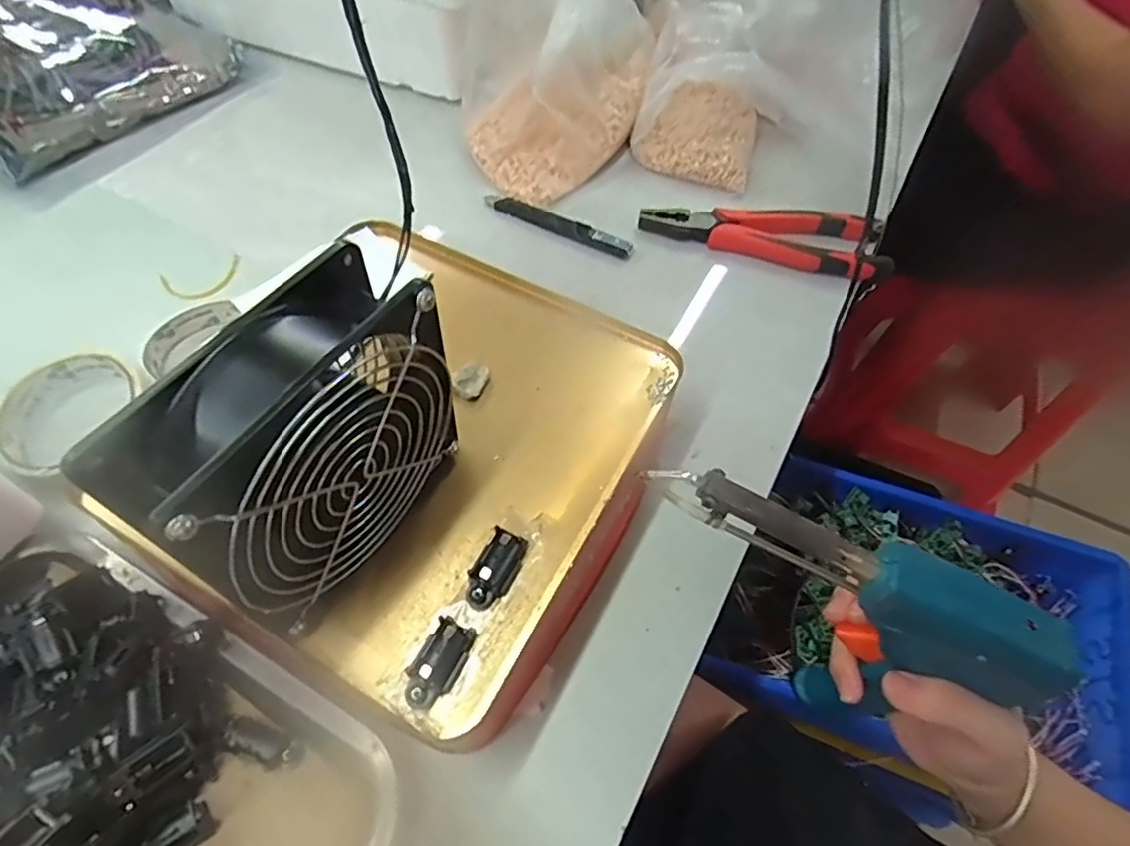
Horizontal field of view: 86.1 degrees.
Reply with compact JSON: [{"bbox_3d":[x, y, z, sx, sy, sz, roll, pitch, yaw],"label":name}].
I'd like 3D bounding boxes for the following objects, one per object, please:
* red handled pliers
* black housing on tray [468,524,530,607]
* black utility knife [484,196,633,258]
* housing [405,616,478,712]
[{"bbox_3d":[0.161,-0.157,0.494,0.193,0.014,0.058,14,57,6],"label":"red handled pliers"},{"bbox_3d":[-0.031,0.066,0.275,0.017,0.009,0.037,23,58,12],"label":"black housing on tray"},{"bbox_3d":[-0.007,-0.166,0.501,0.136,0.008,0.019,27,59,14],"label":"black utility knife"},{"bbox_3d":[-0.052,0.099,0.250,0.017,0.017,0.036,22,58,12],"label":"housing"}]

